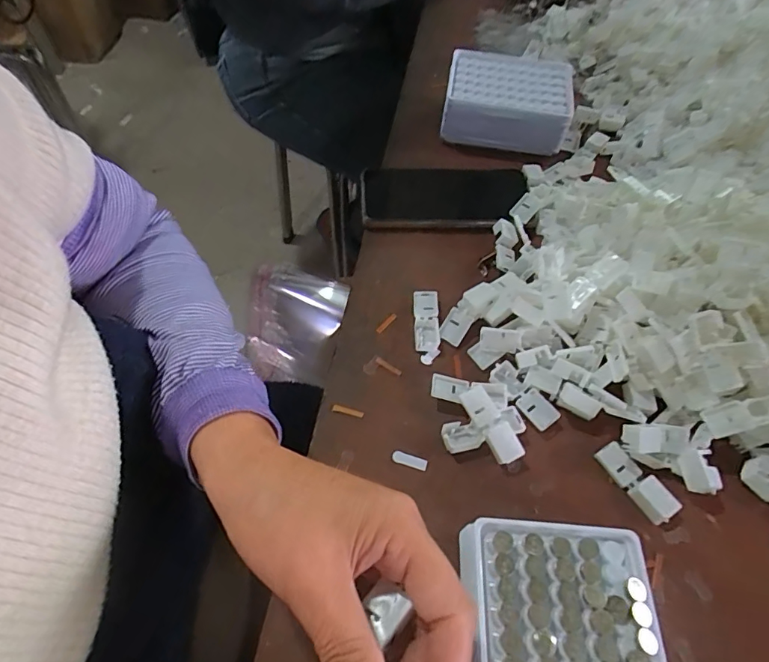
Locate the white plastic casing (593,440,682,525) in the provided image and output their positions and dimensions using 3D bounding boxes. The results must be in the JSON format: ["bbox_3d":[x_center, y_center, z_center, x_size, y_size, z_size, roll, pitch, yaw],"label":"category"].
[{"bbox_3d":[0.169,0.101,0.321,0.020,0.010,0.055,-29,60,-20],"label":"white plastic casing"}]

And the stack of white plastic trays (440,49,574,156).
[{"bbox_3d":[0.135,-0.252,0.528,0.129,0.061,0.090,11,56,4],"label":"stack of white plastic trays"}]

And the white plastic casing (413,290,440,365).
[{"bbox_3d":[0.034,-0.006,0.386,0.020,0.008,0.066,0,54,-1],"label":"white plastic casing"}]

